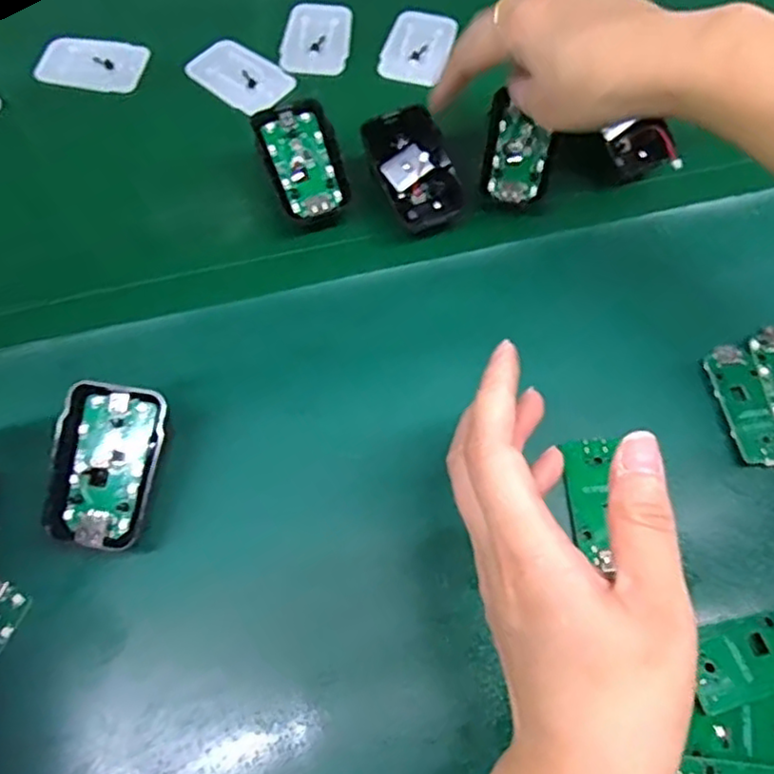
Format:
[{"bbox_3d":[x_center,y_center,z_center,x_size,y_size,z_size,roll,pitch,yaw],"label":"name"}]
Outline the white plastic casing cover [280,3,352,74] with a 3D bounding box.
[{"bbox_3d":[-0.049,-0.242,0.462,0.046,0.007,0.067,5,64,0],"label":"white plastic casing cover"}]

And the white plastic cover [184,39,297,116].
[{"bbox_3d":[-0.097,-0.207,0.442,0.065,0.007,0.042,34,68,14],"label":"white plastic cover"}]

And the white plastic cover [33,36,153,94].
[{"bbox_3d":[-0.198,-0.216,0.447,0.067,0.006,0.042,4,64,0],"label":"white plastic cover"}]

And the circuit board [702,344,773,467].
[{"bbox_3d":[0.181,0.009,0.337,0.027,0.009,0.063,-10,65,-7],"label":"circuit board"}]

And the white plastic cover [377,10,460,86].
[{"bbox_3d":[0.022,-0.236,0.461,0.044,0.007,0.064,14,64,5],"label":"white plastic cover"}]

